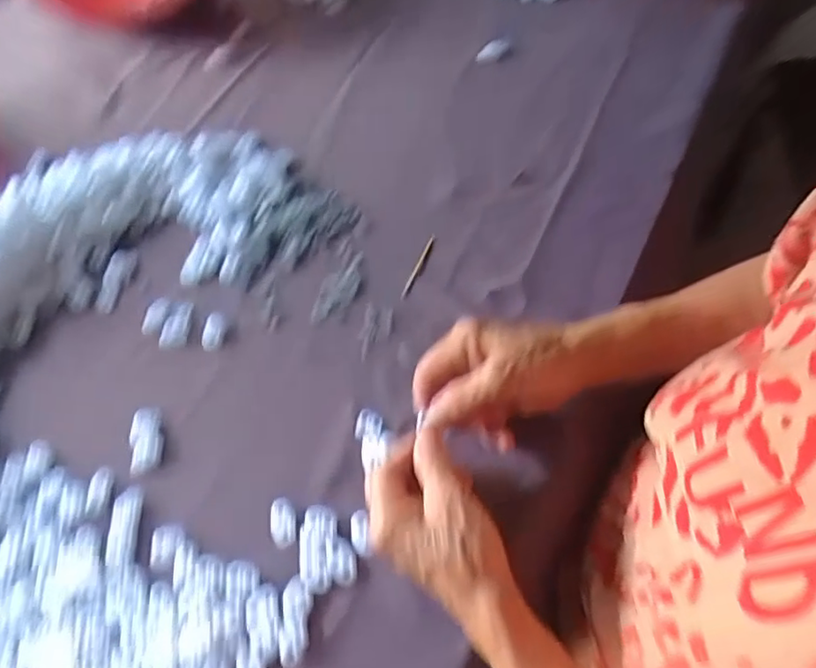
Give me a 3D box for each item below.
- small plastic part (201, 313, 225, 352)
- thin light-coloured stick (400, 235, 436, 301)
[{"bbox_3d":[-0.163,-0.003,0.505,0.016,0.007,0.032,8,61,12],"label":"small plastic part"},{"bbox_3d":[0.009,-0.059,0.520,0.006,0.005,0.071,19,63,14],"label":"thin light-coloured stick"}]

